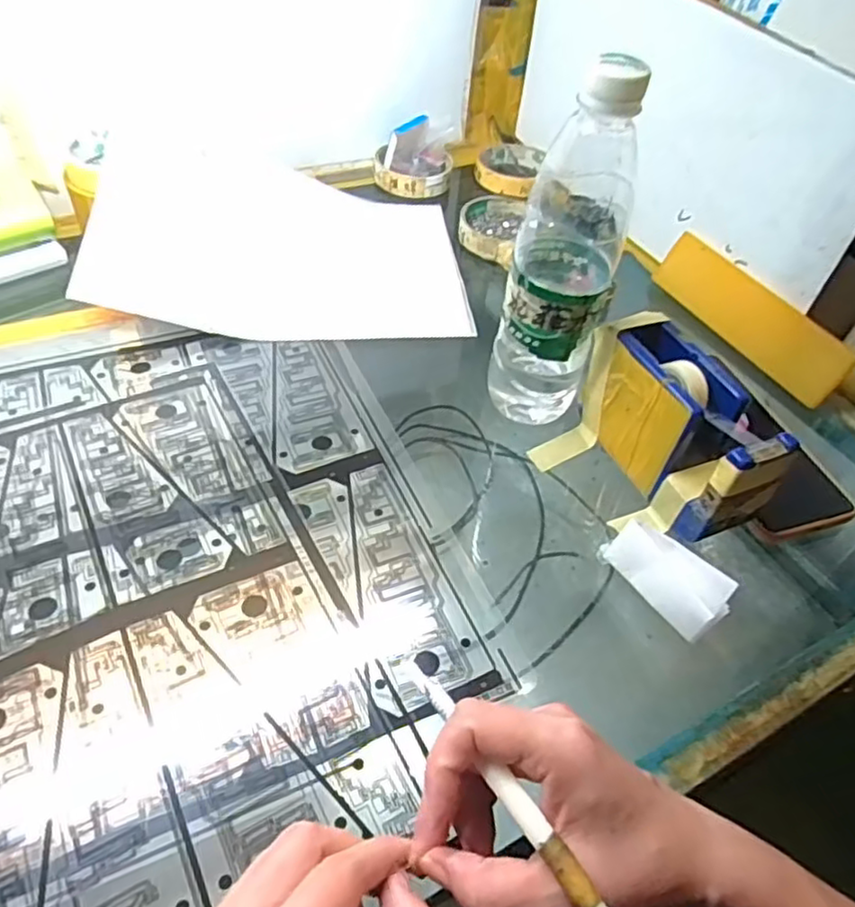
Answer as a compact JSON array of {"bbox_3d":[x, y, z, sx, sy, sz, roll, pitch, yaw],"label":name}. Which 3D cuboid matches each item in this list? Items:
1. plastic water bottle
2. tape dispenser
[{"bbox_3d":[0.085,-0.115,0.404,0.062,0.225,0.068,16,49,9],"label":"plastic water bottle"},{"bbox_3d":[0.157,-0.014,0.414,0.045,0.080,0.123,-17,52,-19],"label":"tape dispenser"}]

